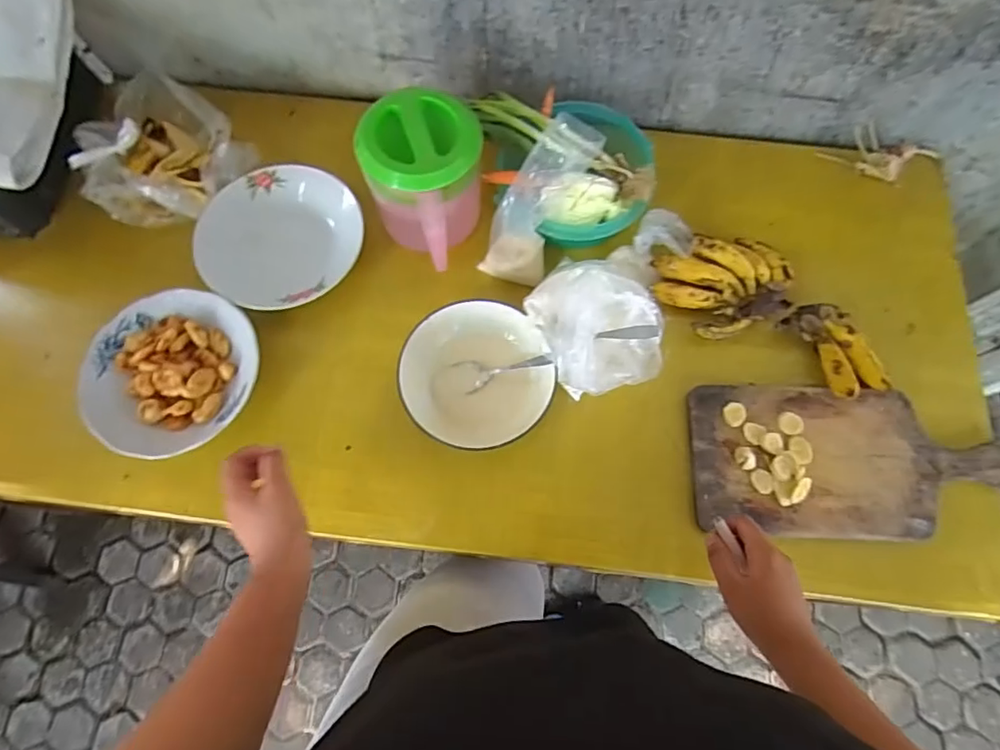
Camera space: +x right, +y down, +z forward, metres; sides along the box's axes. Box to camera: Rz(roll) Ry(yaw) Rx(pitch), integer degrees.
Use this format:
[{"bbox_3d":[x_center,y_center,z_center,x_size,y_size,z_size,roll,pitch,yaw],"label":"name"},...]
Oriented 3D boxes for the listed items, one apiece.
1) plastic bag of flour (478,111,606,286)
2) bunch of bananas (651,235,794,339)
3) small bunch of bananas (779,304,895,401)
[{"bbox_3d":[0.040,-0.191,0.655,0.074,0.205,0.064,37,39,11],"label":"plastic bag of flour"},{"bbox_3d":[0.279,-0.115,0.685,0.166,0.066,0.123,-21,73,-6],"label":"bunch of bananas"},{"bbox_3d":[0.396,-0.031,0.663,0.077,0.040,0.129,-28,74,-8],"label":"small bunch of bananas"}]

